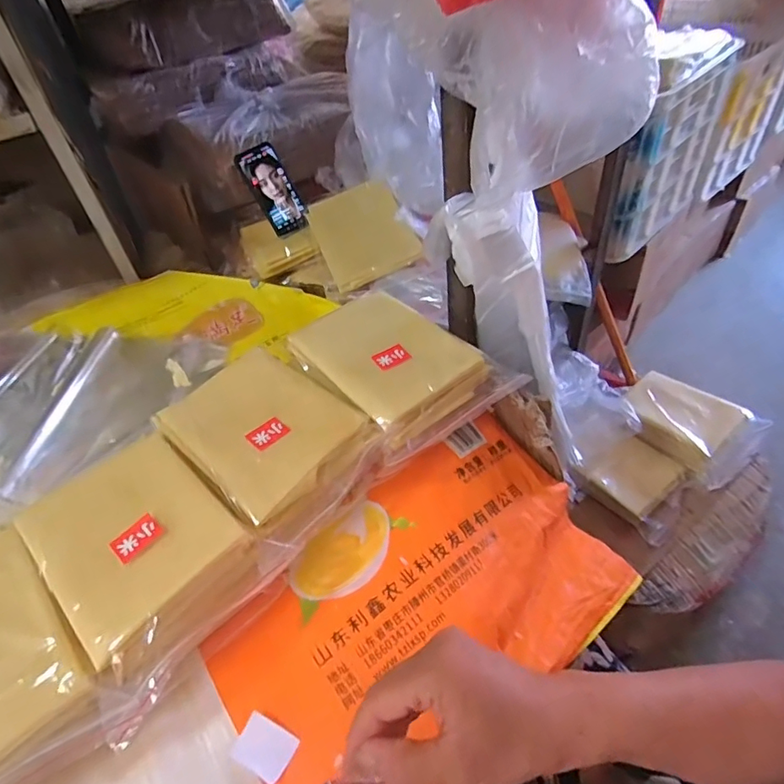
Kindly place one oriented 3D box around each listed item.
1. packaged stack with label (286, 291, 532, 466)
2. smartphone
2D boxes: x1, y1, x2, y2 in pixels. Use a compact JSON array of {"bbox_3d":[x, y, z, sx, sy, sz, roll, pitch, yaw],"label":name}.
[{"bbox_3d":[0.007,-0.036,0.592,0.181,0.046,0.232,-31,50,-21],"label":"packaged stack with label"},{"bbox_3d":[-0.213,-0.363,0.890,0.072,0.156,0.014,-35,17,-22],"label":"smartphone"}]

